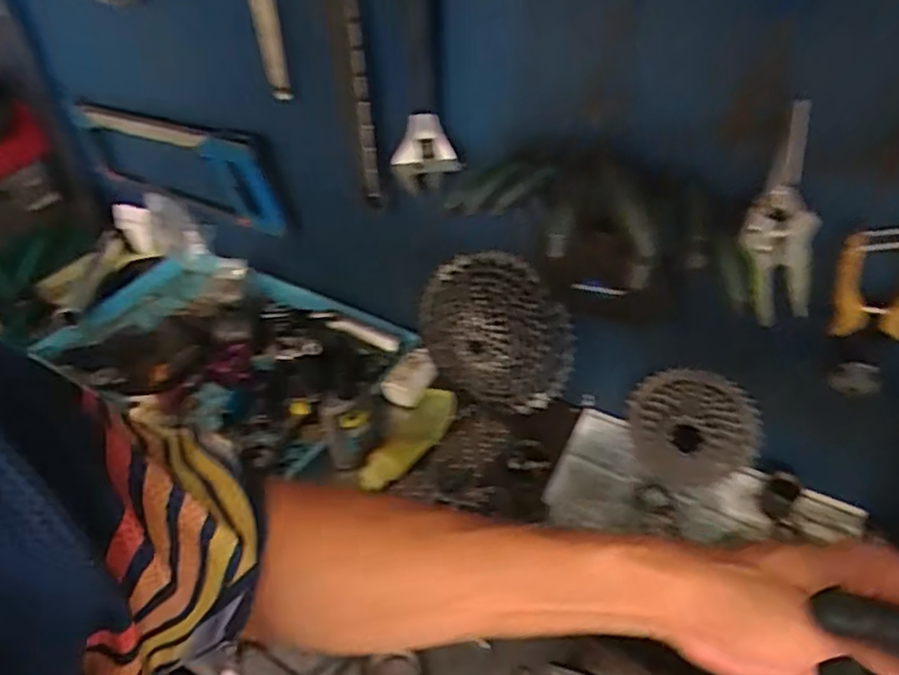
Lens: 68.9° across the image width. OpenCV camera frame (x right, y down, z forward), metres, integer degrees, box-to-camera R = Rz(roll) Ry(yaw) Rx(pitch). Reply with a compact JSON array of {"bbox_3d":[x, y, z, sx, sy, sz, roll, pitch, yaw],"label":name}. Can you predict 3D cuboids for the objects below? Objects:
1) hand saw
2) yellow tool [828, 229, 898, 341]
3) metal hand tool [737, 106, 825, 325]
[{"bbox_3d":[-0.390,-0.237,0.923,0.376,0.148,0.036,19,45,22],"label":"hand saw"},{"bbox_3d":[0.335,-0.039,0.509,0.068,0.098,0.017,12,43,16],"label":"yellow tool"},{"bbox_3d":[0.267,-0.088,0.517,0.057,0.185,0.028,18,42,27],"label":"metal hand tool"}]

